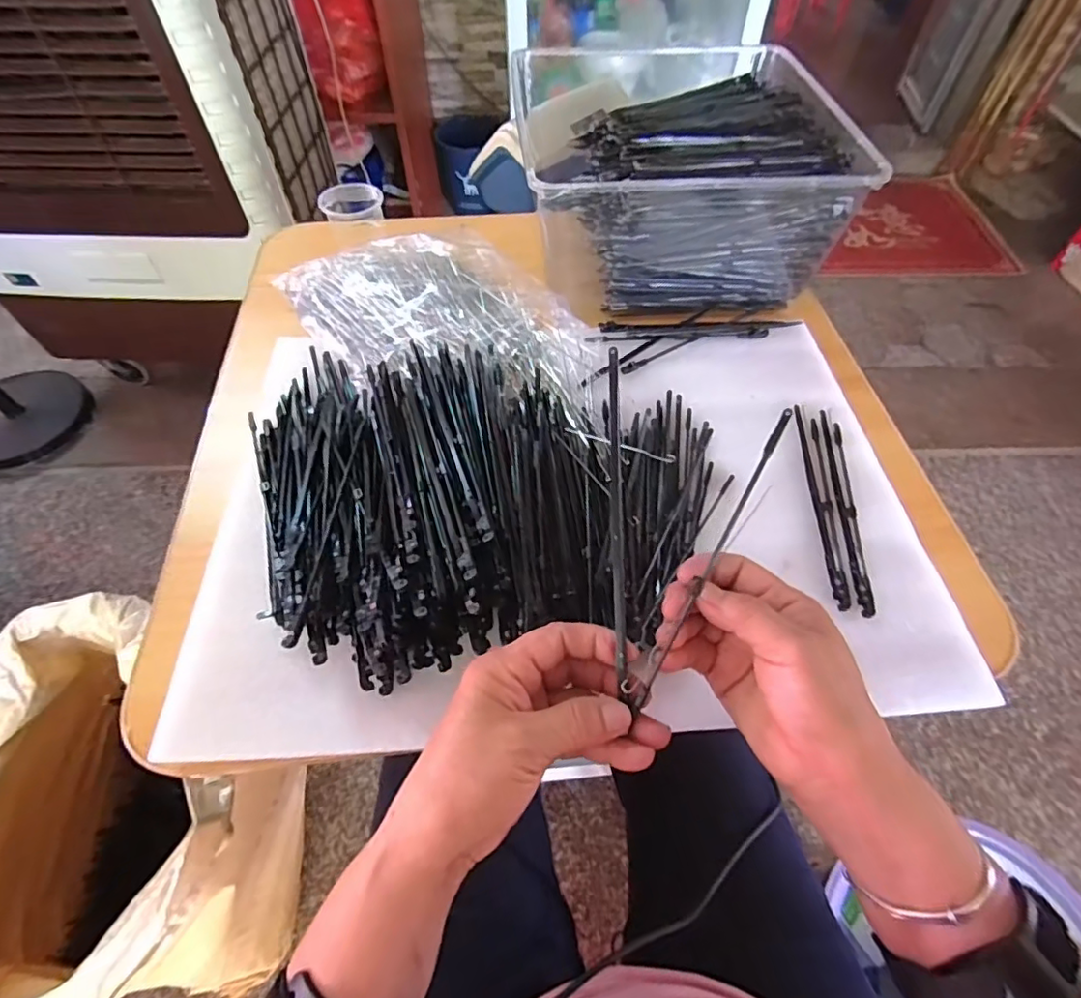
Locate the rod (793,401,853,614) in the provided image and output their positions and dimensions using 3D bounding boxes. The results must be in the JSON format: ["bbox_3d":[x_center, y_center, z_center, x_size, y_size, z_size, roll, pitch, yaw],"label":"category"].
[{"bbox_3d":[0.216,-0.001,0.437,0.011,0.009,0.184,6,56,3],"label":"rod"}]

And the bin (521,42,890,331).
[{"bbox_3d":[0.135,-0.319,0.577,0.288,0.133,0.255,-5,56,-4],"label":"bin"}]

